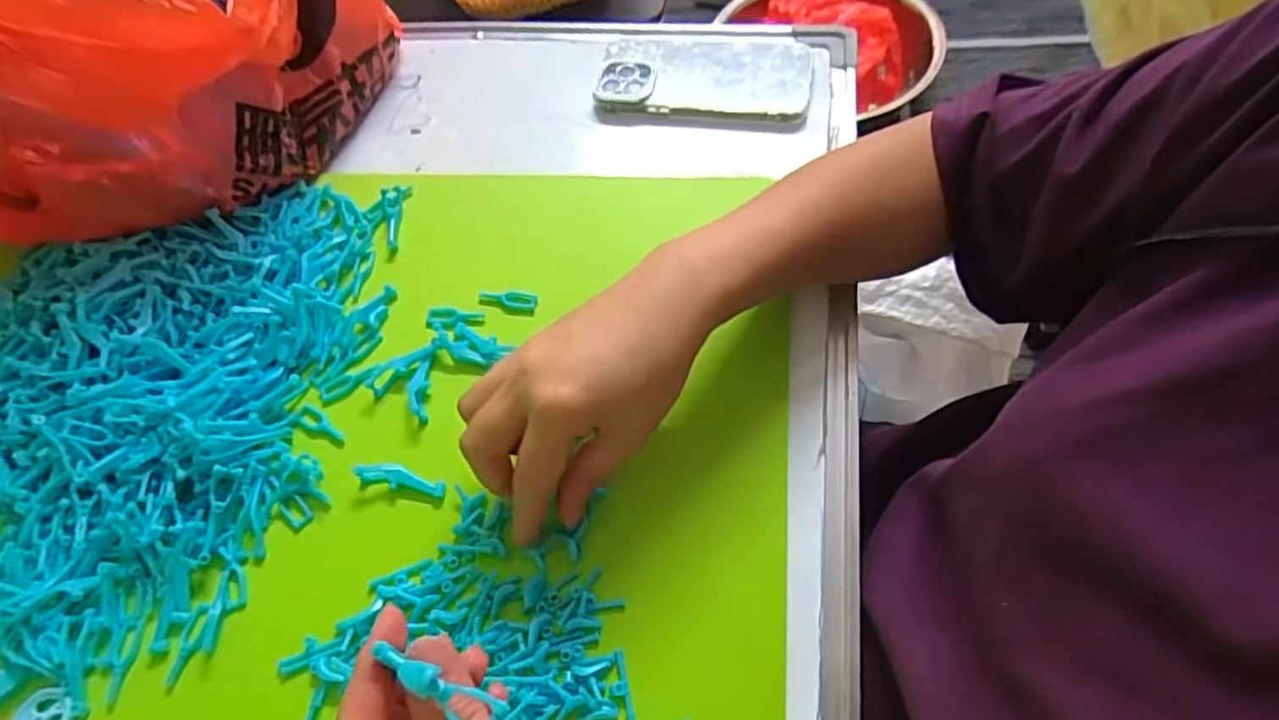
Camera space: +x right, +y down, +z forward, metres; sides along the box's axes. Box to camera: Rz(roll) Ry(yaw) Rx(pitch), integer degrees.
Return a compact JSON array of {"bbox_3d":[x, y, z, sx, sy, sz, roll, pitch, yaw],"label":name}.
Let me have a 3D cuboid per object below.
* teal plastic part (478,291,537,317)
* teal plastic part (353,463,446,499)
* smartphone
[{"bbox_3d":[-0.086,-0.038,0.434,0.038,0.008,0.014,7,61,6],"label":"teal plastic part"},{"bbox_3d":[-0.131,0.065,0.368,0.049,0.012,0.013,6,61,6],"label":"teal plastic part"},{"bbox_3d":[0.051,-0.224,0.532,0.165,0.011,0.092,7,61,6],"label":"smartphone"}]

